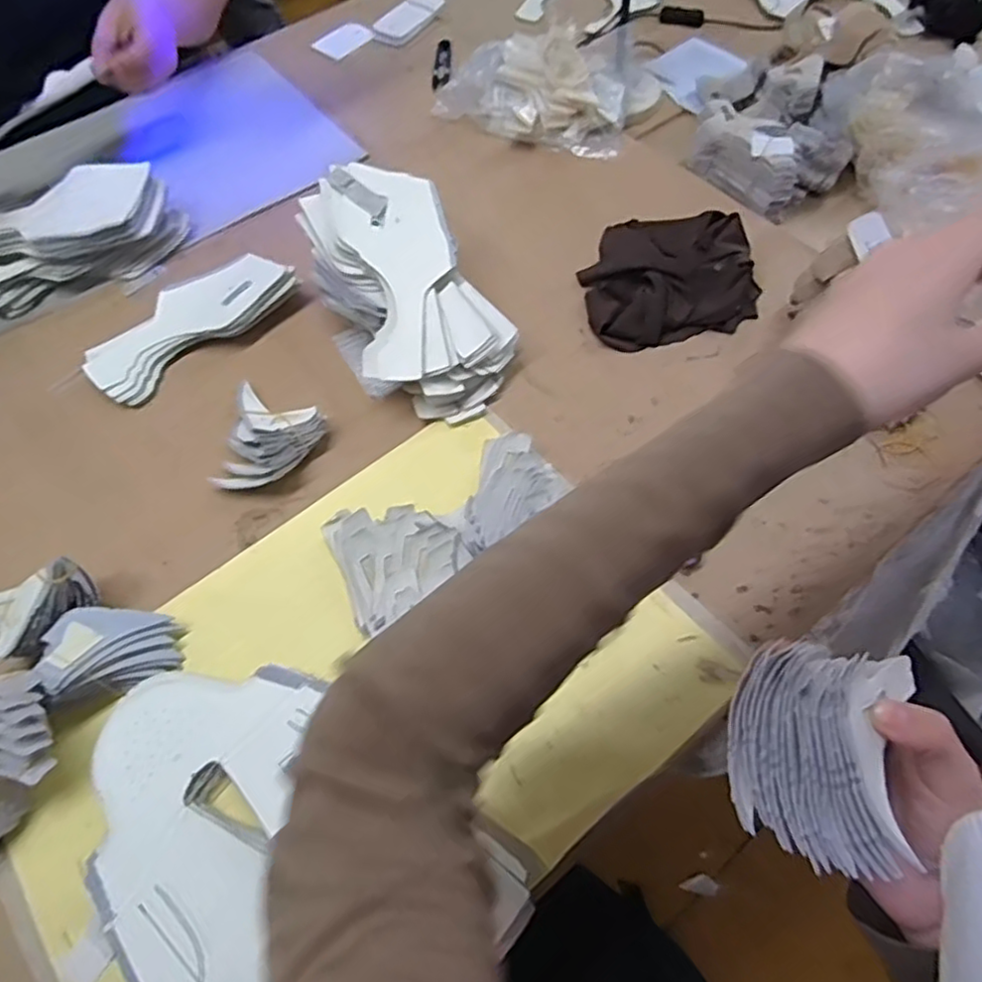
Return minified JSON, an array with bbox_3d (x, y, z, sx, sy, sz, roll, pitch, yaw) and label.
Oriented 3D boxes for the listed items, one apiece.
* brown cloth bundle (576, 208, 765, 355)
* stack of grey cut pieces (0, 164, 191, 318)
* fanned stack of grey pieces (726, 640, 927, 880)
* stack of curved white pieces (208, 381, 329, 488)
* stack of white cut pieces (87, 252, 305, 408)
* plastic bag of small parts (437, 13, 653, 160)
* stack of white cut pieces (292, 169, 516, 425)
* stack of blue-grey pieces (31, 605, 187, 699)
[{"bbox_3d":[0.165,-0.204,0.638,0.159,0.041,0.132,-12,61,-4],"label":"brown cloth bundle"},{"bbox_3d":[-0.424,-0.252,0.667,0.220,0.071,0.103,-15,61,-6],"label":"stack of grey cut pieces"},{"bbox_3d":[0.145,0.112,0.301,0.066,0.051,0.093,17,63,11],"label":"fanned stack of grey pieces"},{"bbox_3d":[-0.184,-0.044,0.565,0.081,0.034,0.088,9,61,8],"label":"stack of curved white pieces"},{"bbox_3d":[-0.280,-0.160,0.632,0.197,0.035,0.090,-34,65,-16],"label":"stack of white cut pieces"},{"bbox_3d":[0.061,-0.482,0.793,0.244,0.062,0.188,13,62,10],"label":"plastic bag of small parts"},{"bbox_3d":[-0.074,-0.168,0.583,0.124,0.115,0.201,-29,63,-13],"label":"stack of white cut pieces"},{"bbox_3d":[-0.265,0.112,0.469,0.079,0.051,0.060,-12,61,-5],"label":"stack of blue-grey pieces"}]

